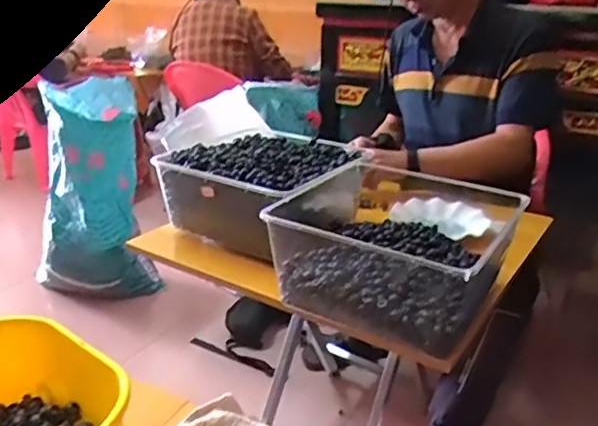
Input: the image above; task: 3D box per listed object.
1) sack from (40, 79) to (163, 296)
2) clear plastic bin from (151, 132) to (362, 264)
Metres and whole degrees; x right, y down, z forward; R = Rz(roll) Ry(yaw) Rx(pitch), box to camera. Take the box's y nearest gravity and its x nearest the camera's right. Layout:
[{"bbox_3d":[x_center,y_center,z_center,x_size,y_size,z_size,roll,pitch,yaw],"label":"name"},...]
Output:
[{"bbox_3d":[-0.621,-0.050,1.706,0.315,0.604,0.245,-9,24,-23],"label":"sack"},{"bbox_3d":[-0.054,-0.043,1.033,0.270,0.137,0.288,19,28,37],"label":"clear plastic bin"}]

